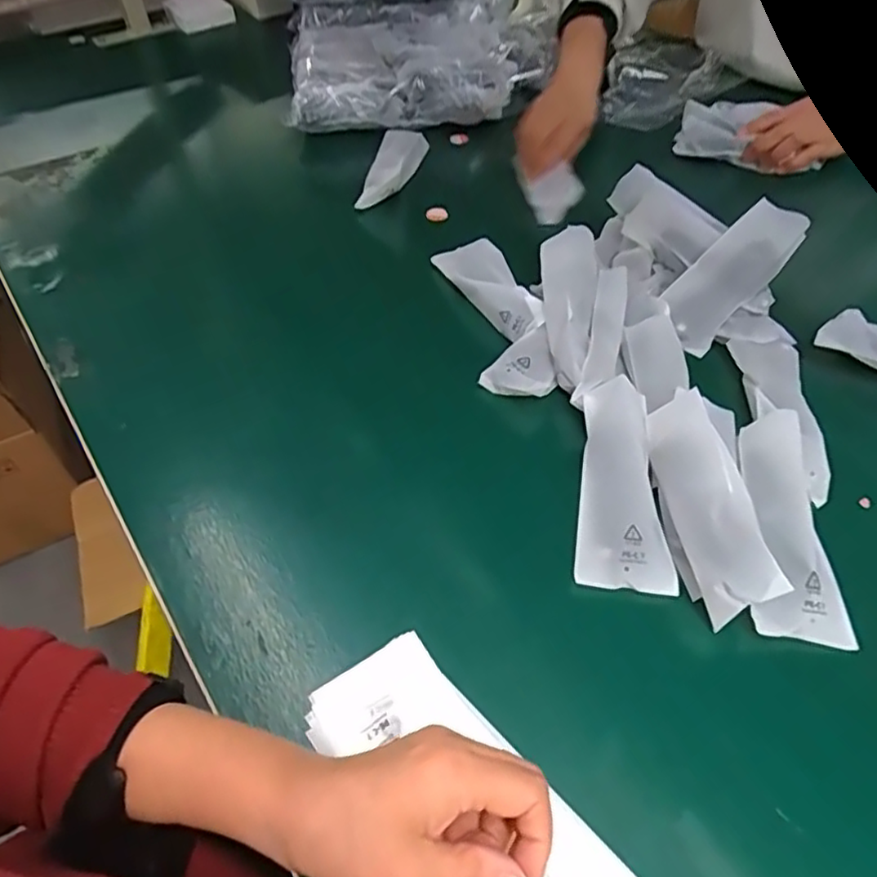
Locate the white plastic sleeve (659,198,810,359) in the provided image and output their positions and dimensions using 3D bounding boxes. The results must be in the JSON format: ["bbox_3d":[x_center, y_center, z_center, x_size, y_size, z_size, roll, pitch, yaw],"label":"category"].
[{"bbox_3d":[0.251,-0.142,0.547,0.057,0.012,0.142,42,91,11],"label":"white plastic sleeve"}]

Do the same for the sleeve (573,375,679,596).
[{"bbox_3d":[0.127,0.028,0.440,0.060,0.029,0.149,5,54,5],"label":"sleeve"}]

